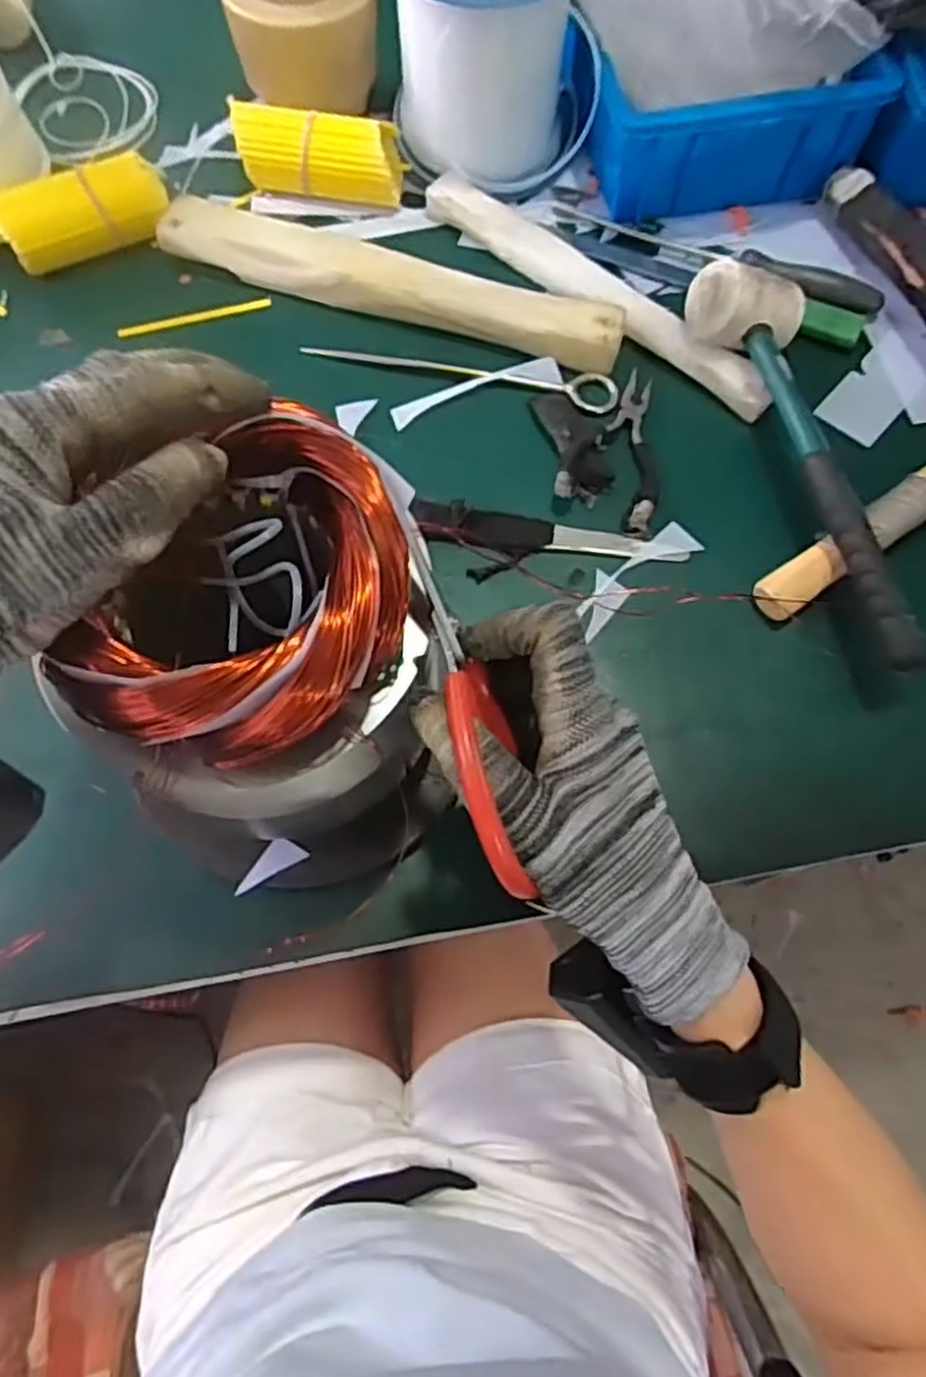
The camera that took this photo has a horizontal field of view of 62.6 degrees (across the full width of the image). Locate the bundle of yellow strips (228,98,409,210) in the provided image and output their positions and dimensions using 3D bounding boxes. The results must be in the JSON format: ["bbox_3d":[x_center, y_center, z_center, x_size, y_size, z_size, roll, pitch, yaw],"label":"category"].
[{"bbox_3d":[-0.111,-0.404,0.579,0.125,0.051,0.050,3,69,1],"label":"bundle of yellow strips"}]

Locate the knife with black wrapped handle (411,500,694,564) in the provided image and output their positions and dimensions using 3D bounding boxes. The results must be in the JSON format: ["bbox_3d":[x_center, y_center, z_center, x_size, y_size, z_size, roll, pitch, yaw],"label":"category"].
[{"bbox_3d":[0.054,-0.096,0.475,0.170,0.011,0.024,8,69,2],"label":"knife with black wrapped handle"}]

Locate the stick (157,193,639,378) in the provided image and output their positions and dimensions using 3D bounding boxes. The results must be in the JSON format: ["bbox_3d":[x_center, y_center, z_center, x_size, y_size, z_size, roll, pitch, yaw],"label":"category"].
[{"bbox_3d":[-0.053,-0.286,0.544,0.334,0.030,0.042,17,70,6],"label":"stick"}]

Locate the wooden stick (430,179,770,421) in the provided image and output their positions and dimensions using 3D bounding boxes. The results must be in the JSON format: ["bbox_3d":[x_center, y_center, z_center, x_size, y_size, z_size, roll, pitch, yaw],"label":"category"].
[{"bbox_3d":[0.092,-0.285,0.547,0.299,0.026,0.030,39,74,13],"label":"wooden stick"}]

